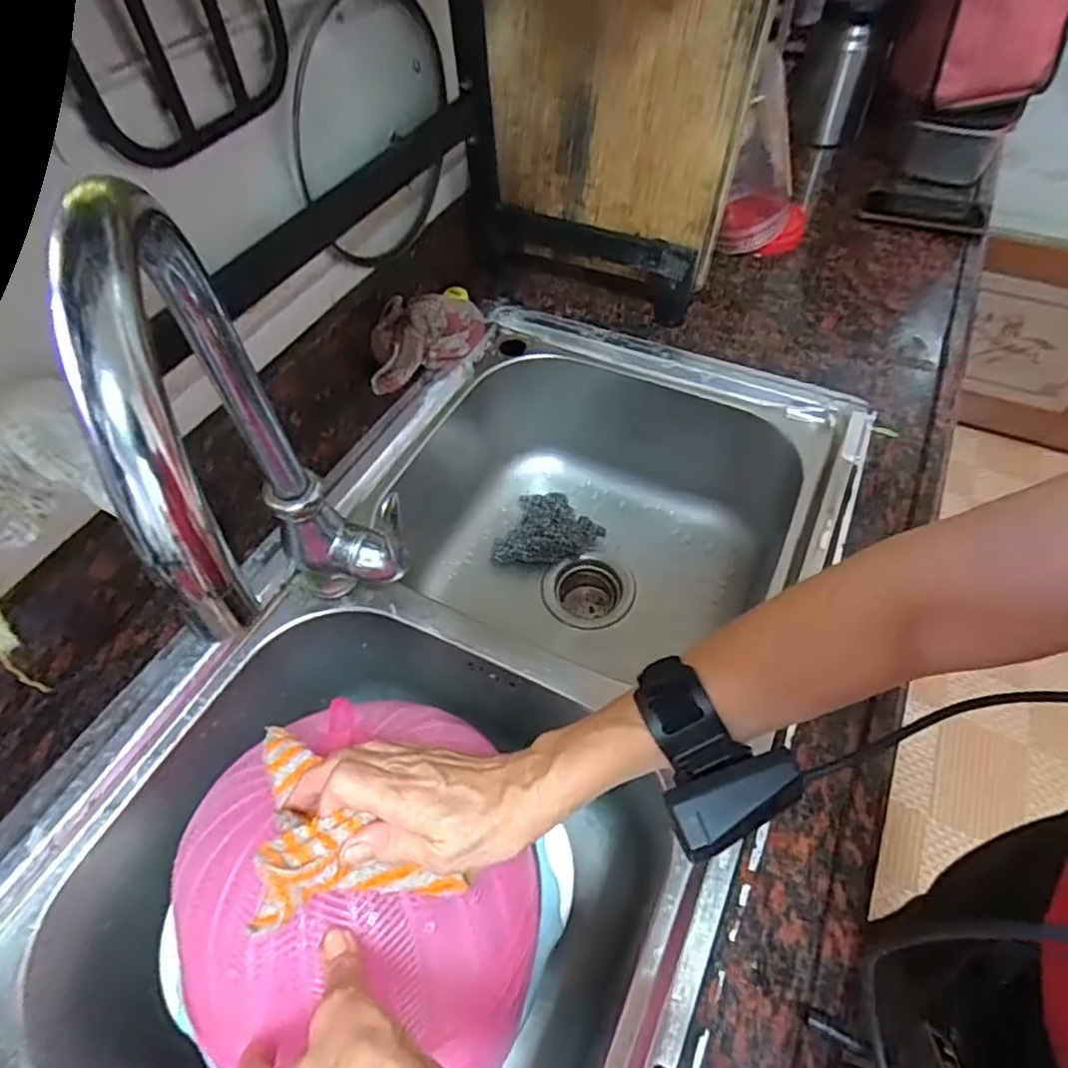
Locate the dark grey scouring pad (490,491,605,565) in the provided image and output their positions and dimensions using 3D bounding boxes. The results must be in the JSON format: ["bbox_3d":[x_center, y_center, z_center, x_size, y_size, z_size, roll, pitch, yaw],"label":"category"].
[{"bbox_3d":[0.014,0.001,0.798,0.111,0.038,0.106,23,57,20],"label":"dark grey scouring pad"}]

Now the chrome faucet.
[{"bbox_3d":[-0.119,-0.015,0.332,0.072,0.311,0.209,-22,56,-13],"label":"chrome faucet"}]

